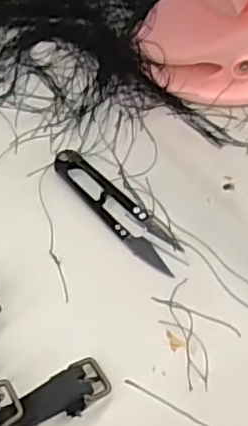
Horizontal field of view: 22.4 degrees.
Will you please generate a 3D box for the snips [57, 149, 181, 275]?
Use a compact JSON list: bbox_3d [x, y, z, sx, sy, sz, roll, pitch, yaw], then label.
[{"bbox_3d":[-0.004,-0.004,0.375,0.023,0.007,0.099,-39,69,-22],"label":"snips"}]

